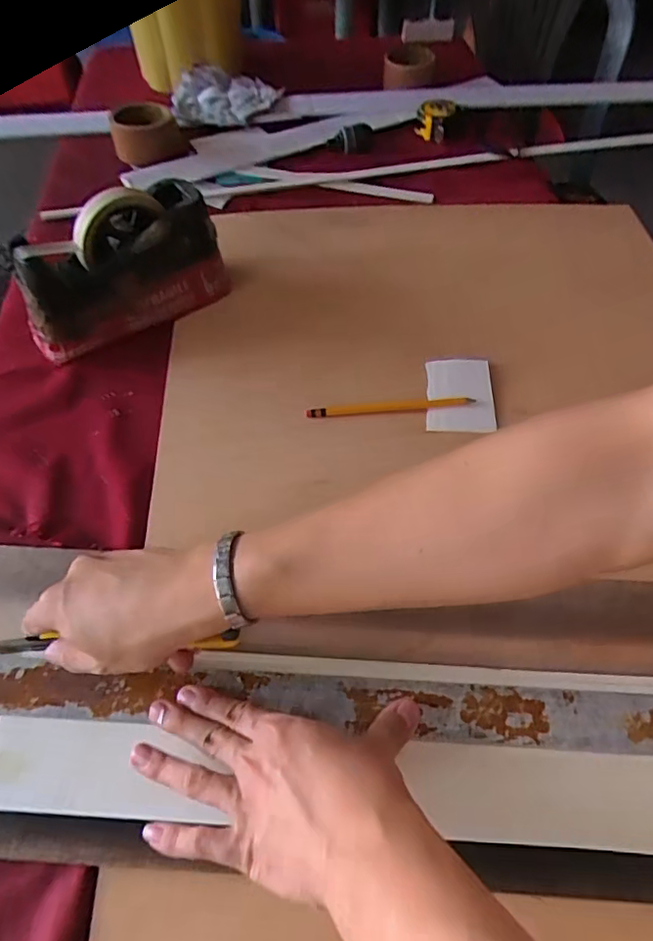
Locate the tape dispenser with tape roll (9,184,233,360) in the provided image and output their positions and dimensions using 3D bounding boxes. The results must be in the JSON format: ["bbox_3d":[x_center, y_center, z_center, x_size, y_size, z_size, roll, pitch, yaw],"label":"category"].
[{"bbox_3d":[-0.203,-0.202,0.559,0.206,0.117,0.061,-31,61,-21],"label":"tape dispenser with tape roll"}]

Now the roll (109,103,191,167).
[{"bbox_3d":[-0.255,-0.483,0.795,0.101,0.052,0.082,-13,56,-9],"label":"roll"}]

